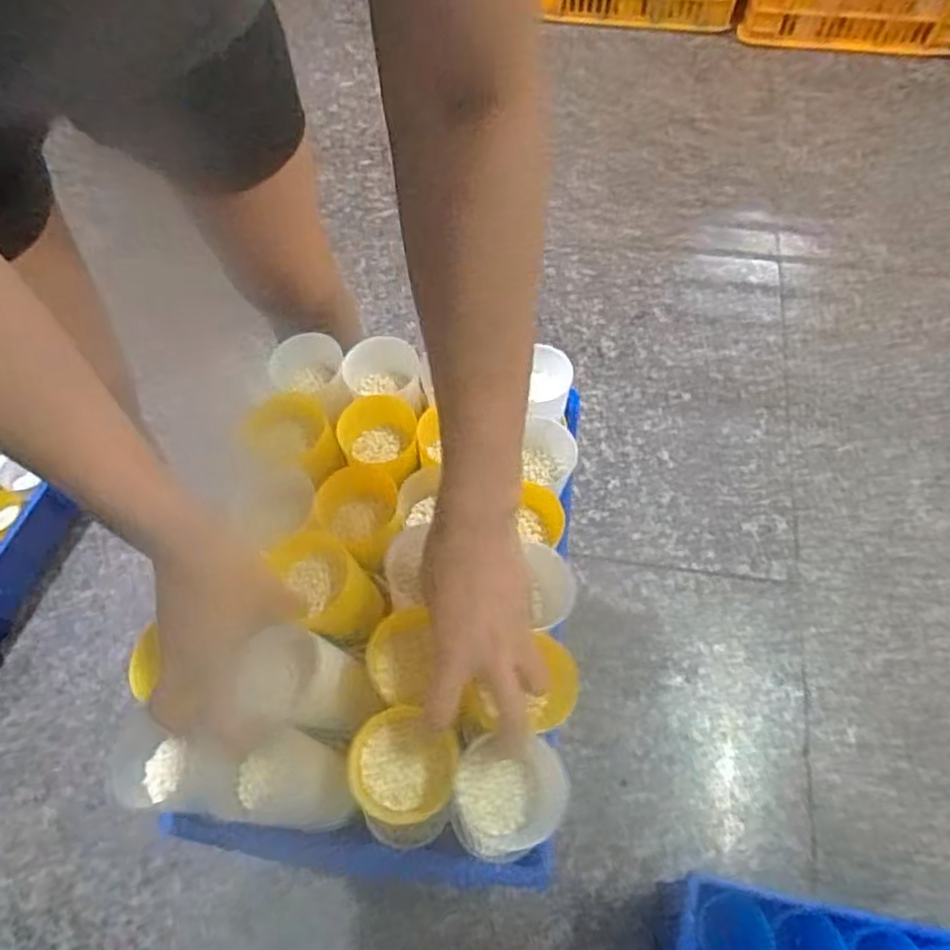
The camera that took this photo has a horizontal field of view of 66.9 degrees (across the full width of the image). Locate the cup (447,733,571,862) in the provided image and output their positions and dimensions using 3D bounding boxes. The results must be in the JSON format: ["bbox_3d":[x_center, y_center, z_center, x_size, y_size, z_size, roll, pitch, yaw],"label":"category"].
[{"bbox_3d":[0.020,0.197,0.438,0.067,0.058,0.062,-1,61,1],"label":"cup"}]

